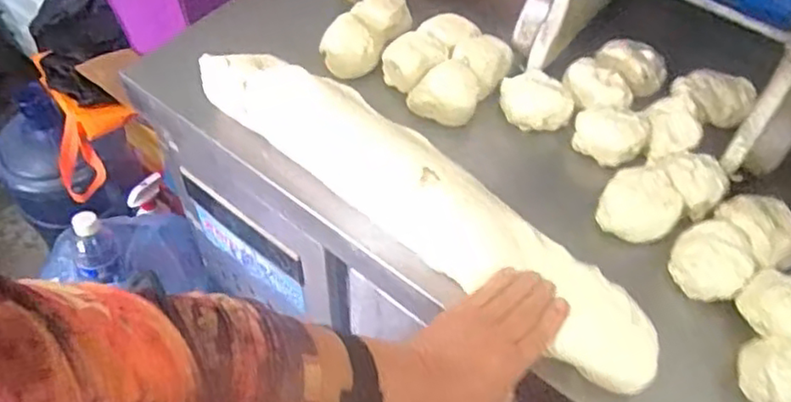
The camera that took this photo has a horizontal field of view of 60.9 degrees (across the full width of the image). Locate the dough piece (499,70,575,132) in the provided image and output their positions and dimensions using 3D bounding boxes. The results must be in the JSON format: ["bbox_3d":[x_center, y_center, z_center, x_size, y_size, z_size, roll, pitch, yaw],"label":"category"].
[{"bbox_3d":[0.143,-0.106,0.699,0.070,0.037,0.057,-5,54,-6],"label":"dough piece"}]

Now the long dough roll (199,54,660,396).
[{"bbox_3d":[0.021,-0.001,0.603,0.461,0.050,0.079,35,59,20],"label":"long dough roll"}]

